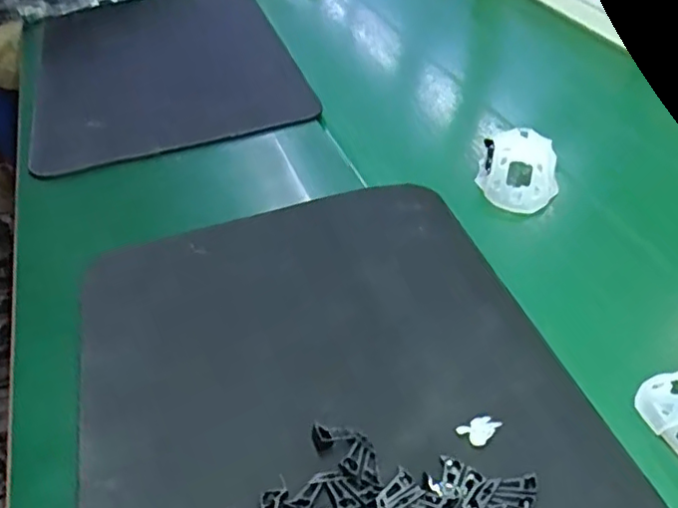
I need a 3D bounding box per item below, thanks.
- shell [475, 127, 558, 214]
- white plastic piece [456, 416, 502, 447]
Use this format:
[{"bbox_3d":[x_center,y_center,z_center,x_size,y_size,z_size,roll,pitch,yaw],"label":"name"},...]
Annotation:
[{"bbox_3d":[0.162,-0.078,0.554,0.066,0.035,0.088,9,44,14],"label":"shell"},{"bbox_3d":[0.081,0.102,0.358,0.017,0.004,0.021,29,52,31],"label":"white plastic piece"}]

